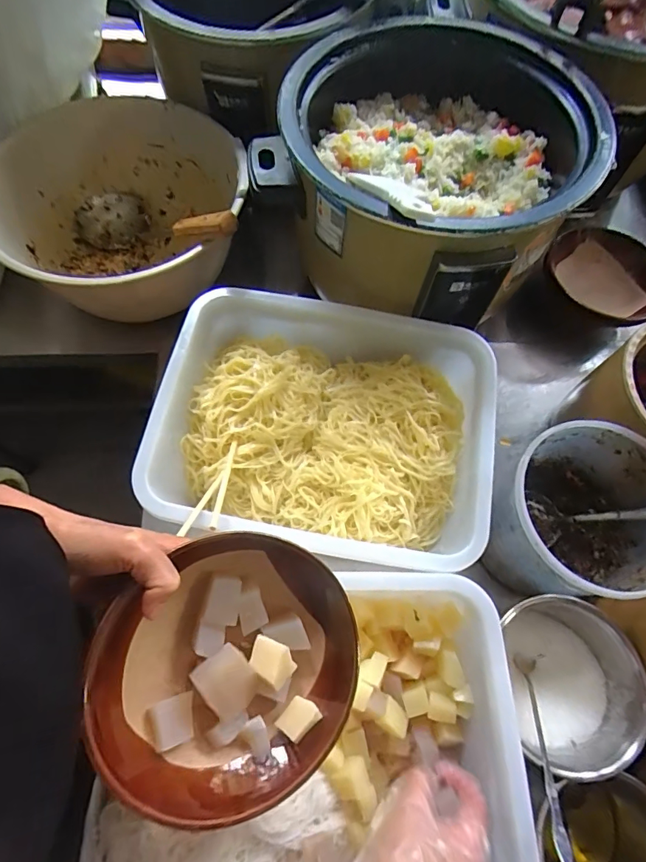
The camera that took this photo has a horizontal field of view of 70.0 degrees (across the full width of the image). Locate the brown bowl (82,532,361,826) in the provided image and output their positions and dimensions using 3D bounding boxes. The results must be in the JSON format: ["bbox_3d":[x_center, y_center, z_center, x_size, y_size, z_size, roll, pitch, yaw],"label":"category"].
[{"bbox_3d":[-0.066,0.170,0.336,0.179,0.072,0.180,3,82,-22],"label":"brown bowl"}]

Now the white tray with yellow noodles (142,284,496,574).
[{"bbox_3d":[0.001,-0.005,0.488,0.331,0.071,0.266,8,68,2],"label":"white tray with yellow noodles"}]

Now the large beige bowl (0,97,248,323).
[{"bbox_3d":[-0.255,-0.271,0.595,0.308,0.152,0.301,0,68,-1],"label":"large beige bowl"}]

